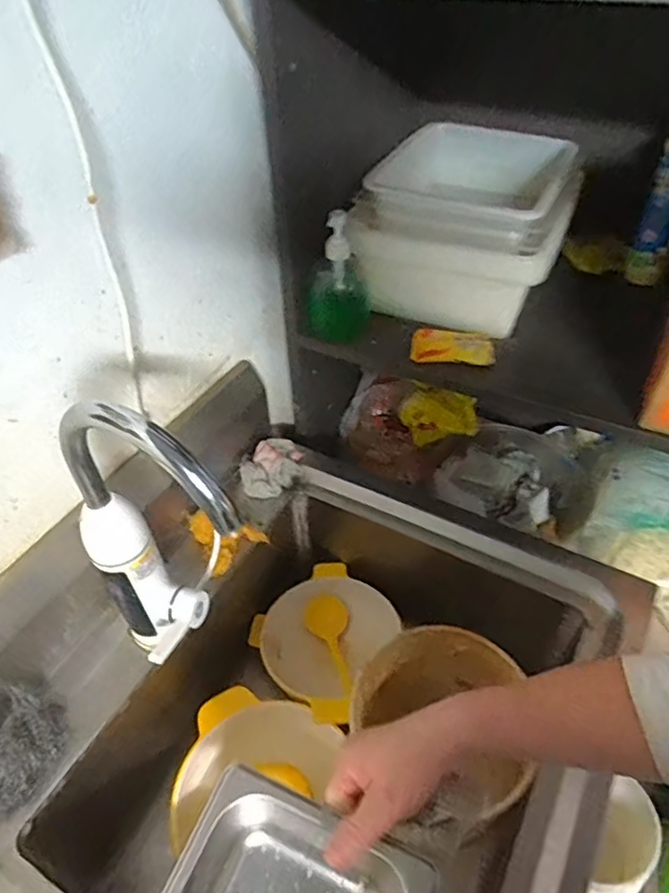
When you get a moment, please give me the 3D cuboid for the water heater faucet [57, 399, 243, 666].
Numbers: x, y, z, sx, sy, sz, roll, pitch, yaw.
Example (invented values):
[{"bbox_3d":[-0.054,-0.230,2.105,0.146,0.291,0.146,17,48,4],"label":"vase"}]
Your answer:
[{"bbox_3d":[-0.154,0.104,0.539,0.077,0.333,0.181,-34,52,-29],"label":"water heater faucet"}]

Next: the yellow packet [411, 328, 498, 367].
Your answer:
[{"bbox_3d":[0.160,-0.135,0.812,0.108,0.013,0.063,6,44,8],"label":"yellow packet"}]

